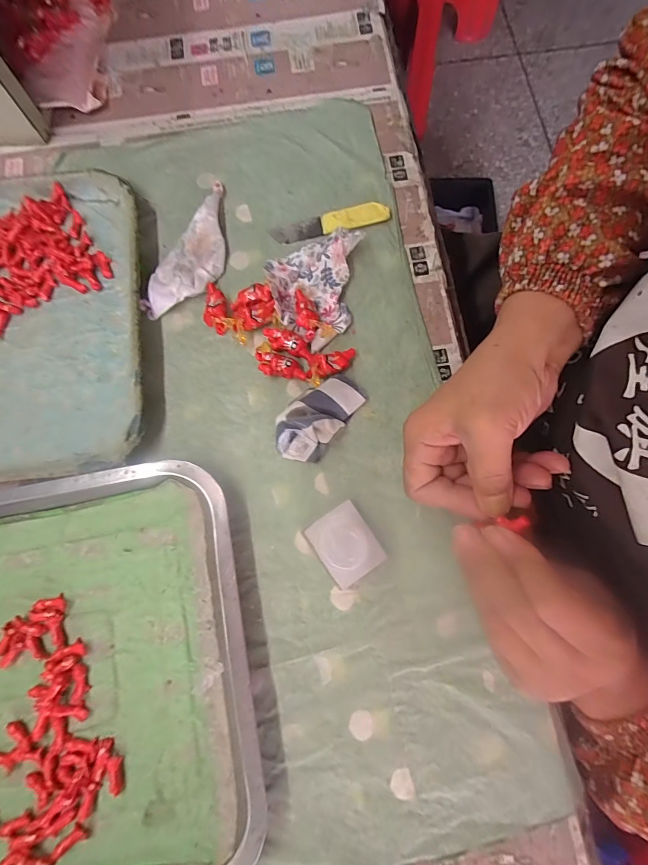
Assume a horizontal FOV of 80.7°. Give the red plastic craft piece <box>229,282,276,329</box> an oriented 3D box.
[{"bbox_3d":[-0.057,-0.103,0.314,0.033,0.014,0.033,0,78,-1],"label":"red plastic craft piece"}]

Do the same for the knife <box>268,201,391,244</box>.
[{"bbox_3d":[0.006,-0.184,0.334,0.103,0.006,0.020,-14,79,-4],"label":"knife"}]

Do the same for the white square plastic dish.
[{"bbox_3d":[0.015,0.082,0.279,0.040,0.012,0.049,-33,81,-8],"label":"white square plastic dish"}]

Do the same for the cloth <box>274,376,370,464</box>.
[{"bbox_3d":[-0.006,-0.012,0.291,0.040,0.027,0.074,38,80,7],"label":"cloth"}]

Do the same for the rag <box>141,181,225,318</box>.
[{"bbox_3d":[-0.107,-0.152,0.325,0.046,0.011,0.128,29,79,5],"label":"rag"}]

